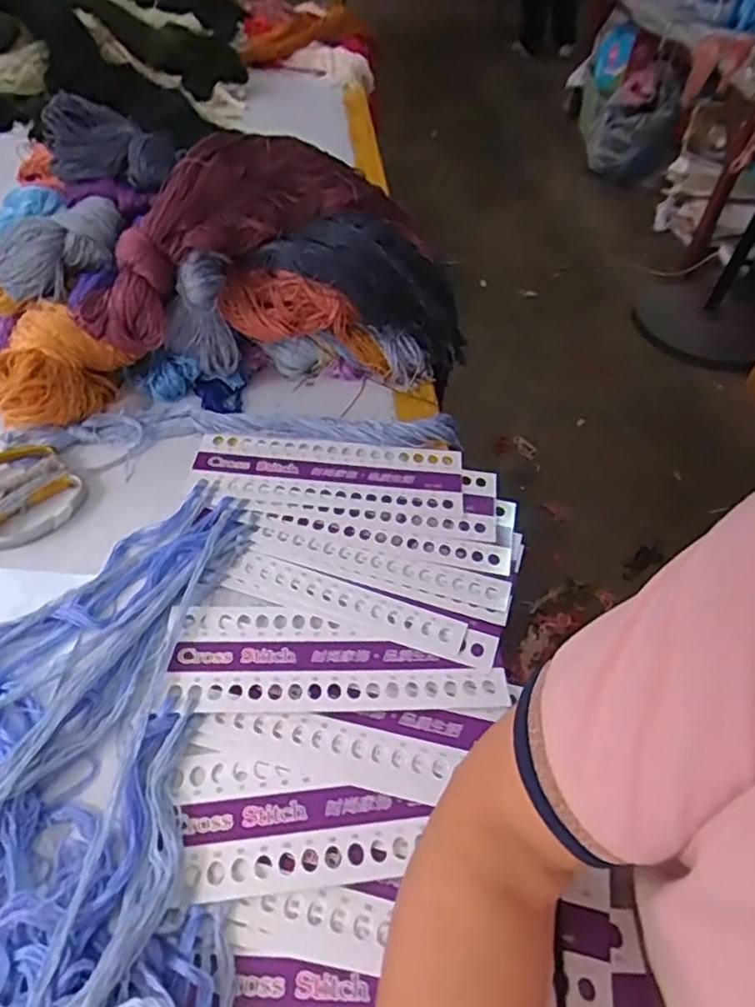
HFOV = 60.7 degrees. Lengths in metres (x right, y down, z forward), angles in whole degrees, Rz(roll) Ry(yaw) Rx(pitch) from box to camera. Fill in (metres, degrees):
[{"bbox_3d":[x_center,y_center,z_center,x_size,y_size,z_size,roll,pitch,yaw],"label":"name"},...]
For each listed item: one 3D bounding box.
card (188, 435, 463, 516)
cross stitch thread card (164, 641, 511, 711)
[{"bbox_3d":[-0.044,-0.028,0.584,0.238,0.005,0.078,5,46,-1],"label":"card"},{"bbox_3d":[-0.028,0.120,0.453,0.229,0.004,0.052,0,45,-4],"label":"cross stitch thread card"}]

